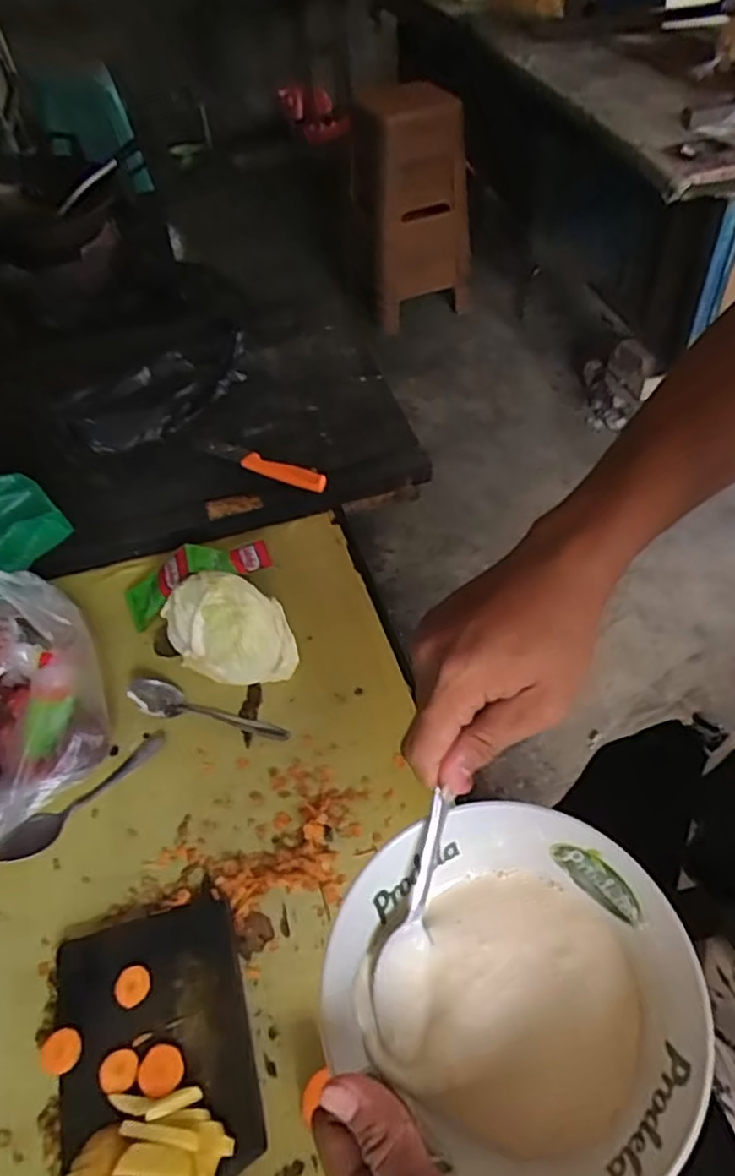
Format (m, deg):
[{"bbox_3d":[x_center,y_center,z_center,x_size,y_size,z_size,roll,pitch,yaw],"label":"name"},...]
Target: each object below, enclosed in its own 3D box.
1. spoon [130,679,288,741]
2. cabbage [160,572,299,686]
[{"bbox_3d":[-0.163,0.124,0.675,0.166,0.023,0.034,15,53,15],"label":"spoon"},{"bbox_3d":[-0.141,0.041,0.689,0.113,0.085,0.112,-23,53,-15],"label":"cabbage"}]

